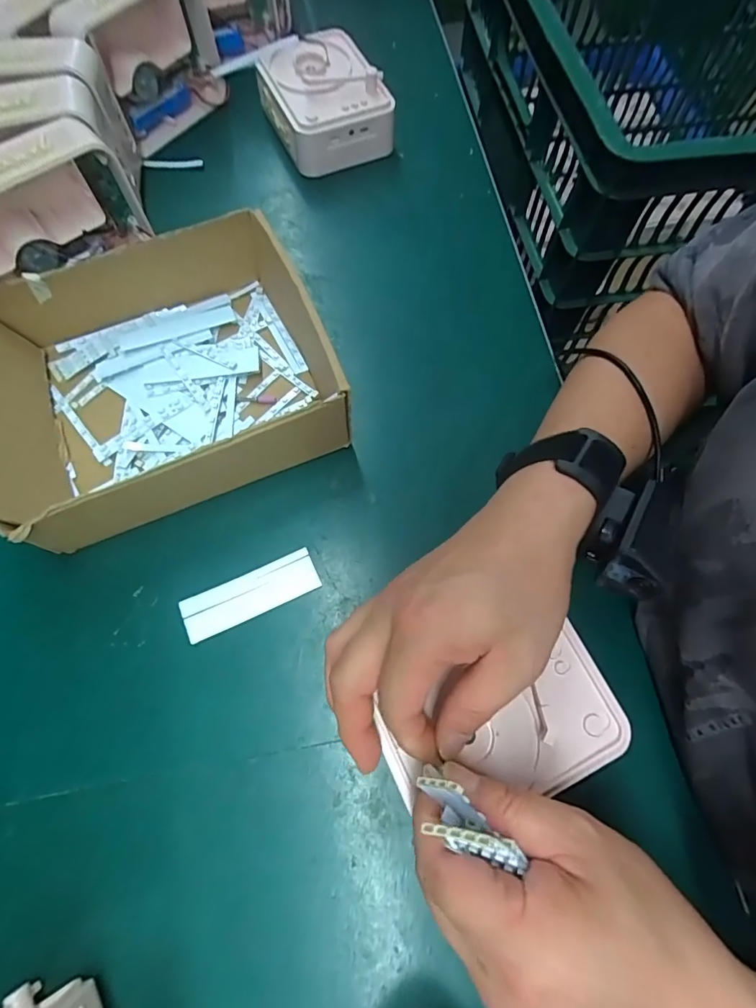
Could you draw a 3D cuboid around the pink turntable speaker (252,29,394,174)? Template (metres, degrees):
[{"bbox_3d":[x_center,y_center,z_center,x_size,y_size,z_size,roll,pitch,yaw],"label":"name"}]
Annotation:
[{"bbox_3d":[-0.048,-0.376,0.443,0.100,0.050,0.117,-28,73,-10],"label":"pink turntable speaker"}]

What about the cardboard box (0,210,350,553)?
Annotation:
[{"bbox_3d":[-0.153,-0.093,0.328,0.223,0.070,0.188,-22,73,-9],"label":"cardboard box"}]

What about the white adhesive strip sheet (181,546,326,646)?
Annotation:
[{"bbox_3d":[-0.083,0.059,0.309,0.088,0.004,0.029,-23,73,-9],"label":"white adhesive strip sheet"}]

